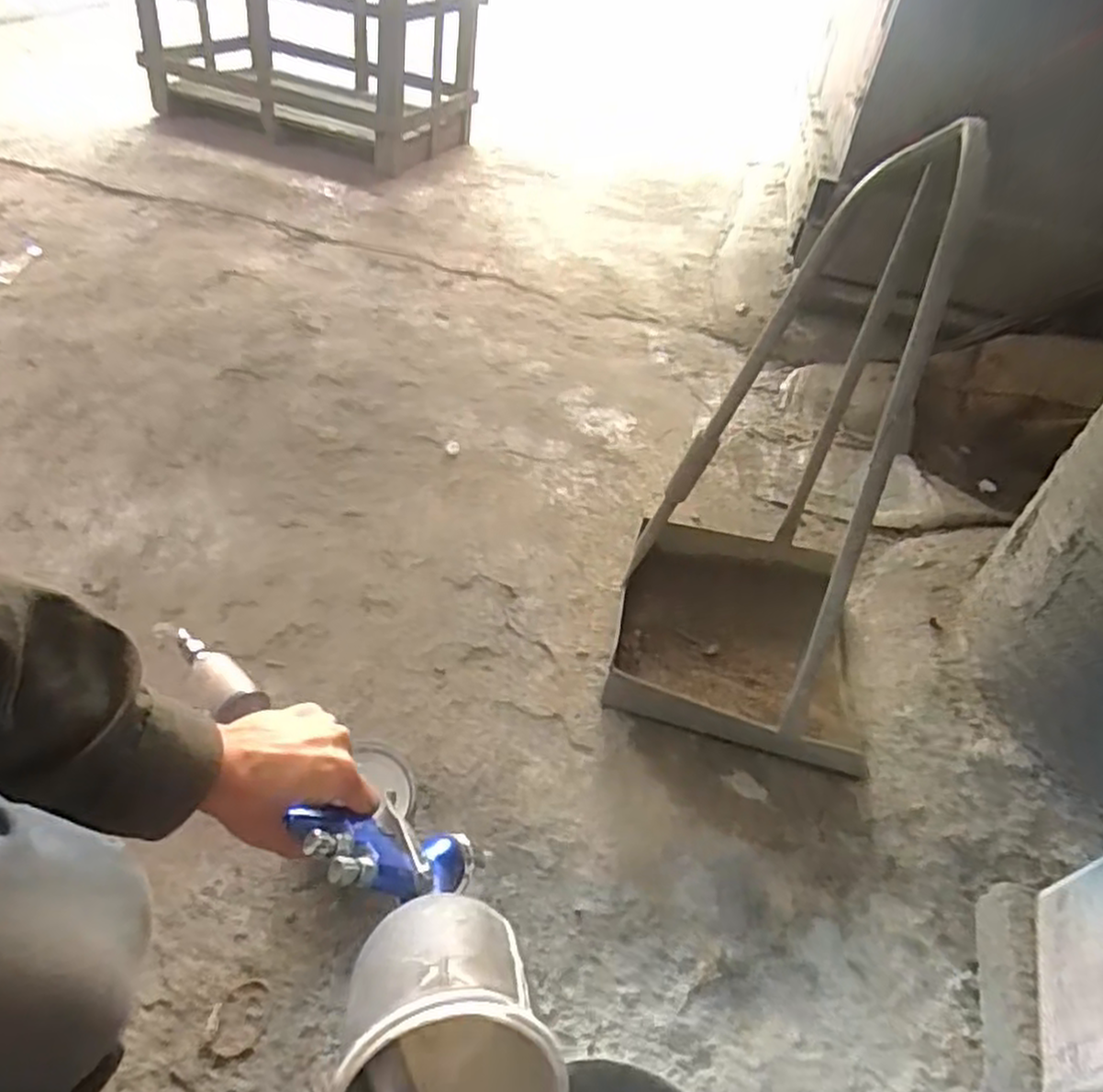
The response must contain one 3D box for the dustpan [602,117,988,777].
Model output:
[{"bbox_3d":[0.230,-0.069,0.683,0.255,0.558,0.279,11,42,2],"label":"dustpan"}]

